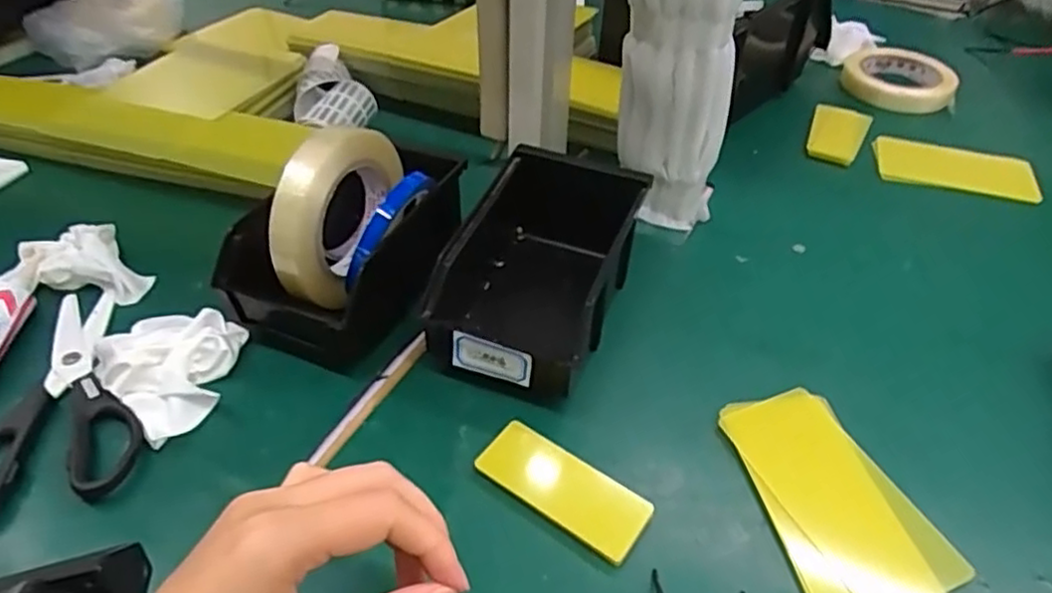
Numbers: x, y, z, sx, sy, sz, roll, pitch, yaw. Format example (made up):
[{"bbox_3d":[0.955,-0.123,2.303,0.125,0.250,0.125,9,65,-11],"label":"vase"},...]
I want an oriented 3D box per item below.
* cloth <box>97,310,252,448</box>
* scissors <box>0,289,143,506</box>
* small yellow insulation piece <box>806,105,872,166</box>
[{"bbox_3d":[-0.220,0.040,0.435,0.087,0.026,0.078,30,50,28],"label":"cloth"},{"bbox_3d":[-0.289,0.056,0.432,0.097,0.017,0.185,-12,44,-14],"label":"scissors"},{"bbox_3d":[0.303,-0.159,0.676,0.050,0.013,0.094,22,47,22],"label":"small yellow insulation piece"}]

